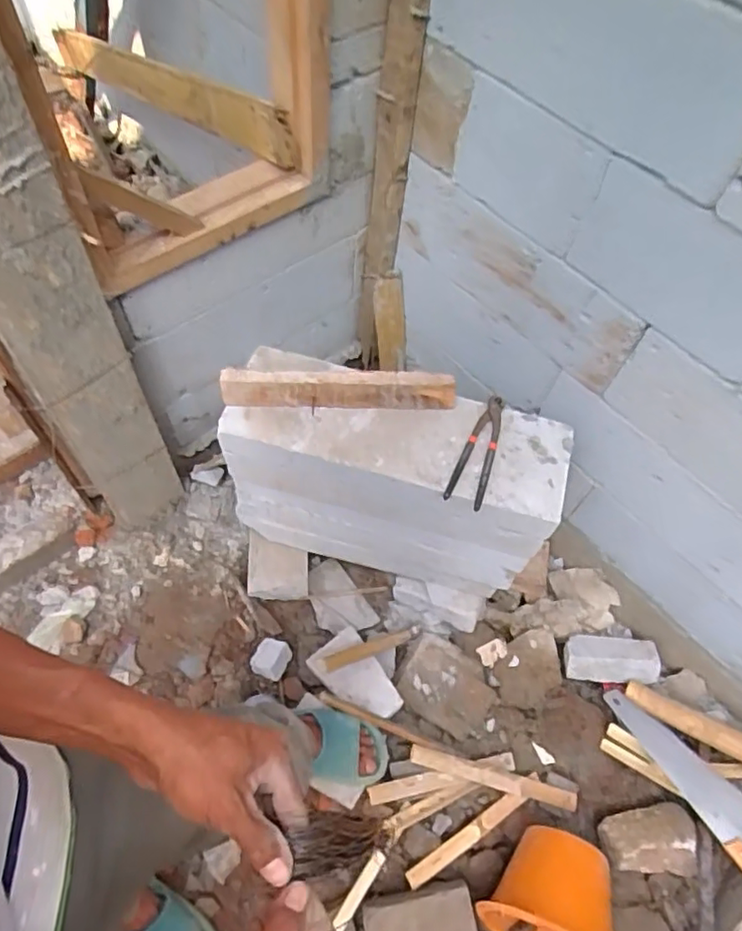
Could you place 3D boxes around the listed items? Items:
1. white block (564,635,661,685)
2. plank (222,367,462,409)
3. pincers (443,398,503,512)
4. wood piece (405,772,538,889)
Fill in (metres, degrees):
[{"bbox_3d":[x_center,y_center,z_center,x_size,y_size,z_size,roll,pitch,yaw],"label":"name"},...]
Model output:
[{"bbox_3d":[0.547,0.442,1.395,0.203,0.067,0.087,-2,25,11],"label":"white block"},{"bbox_3d":[-0.054,-0.133,1.035,0.393,0.063,0.044,1,60,-4],"label":"plank"},{"bbox_3d":[0.186,-0.027,1.013,0.060,0.032,0.211,22,60,8],"label":"pincers"},{"bbox_3d":[0.212,0.732,1.220,0.326,0.012,0.033,-27,65,-19],"label":"wood piece"}]

